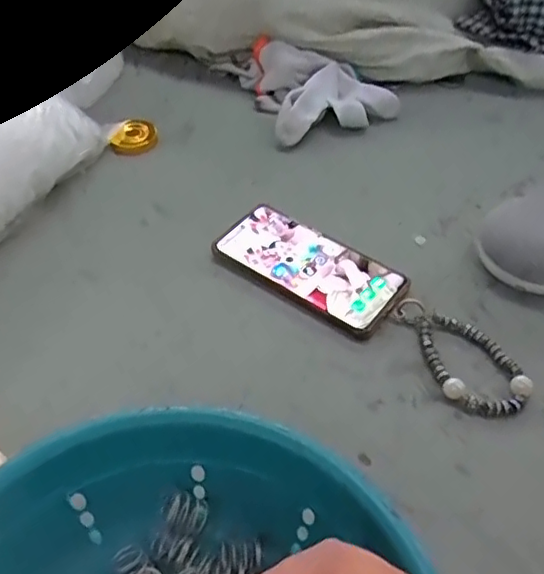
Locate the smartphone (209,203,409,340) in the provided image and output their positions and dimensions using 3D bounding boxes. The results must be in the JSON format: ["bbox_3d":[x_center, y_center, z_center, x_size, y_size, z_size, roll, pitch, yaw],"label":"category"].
[{"bbox_3d":[0.033,-0.020,0.536,0.167,0.014,0.078,29,53,24],"label":"smartphone"}]

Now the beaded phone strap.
[{"bbox_3d":[0.150,0.050,0.469,0.062,0.012,0.116,-15,49,-15],"label":"beaded phone strap"}]

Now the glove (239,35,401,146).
[{"bbox_3d":[0.058,-0.243,0.714,0.155,0.052,0.158,-14,49,-13],"label":"glove"}]

